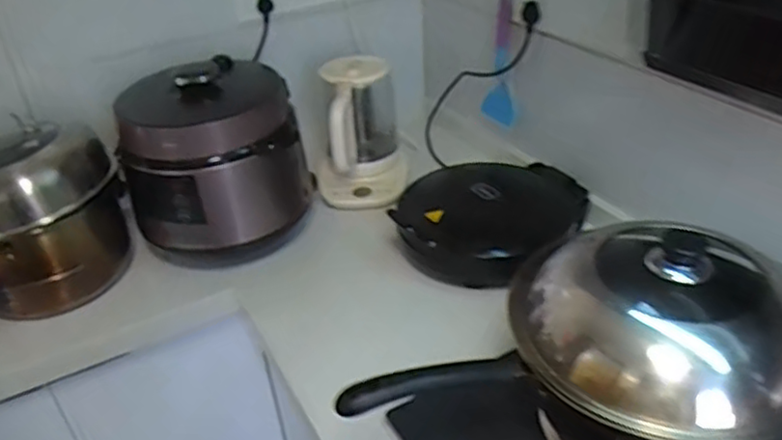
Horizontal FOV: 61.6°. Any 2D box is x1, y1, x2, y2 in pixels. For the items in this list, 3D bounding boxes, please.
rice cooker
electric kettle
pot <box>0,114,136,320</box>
[{"bbox_3d":[-0.296,-0.117,1.109,0.302,0.246,0.258,-20,39,-24],"label":"rice cooker"},{"bbox_3d":[-0.055,-0.160,1.233,0.169,0.231,0.174,-3,35,-2],"label":"electric kettle"},{"bbox_3d":[-0.564,-0.008,1.037,0.268,0.234,0.250,-20,39,-24],"label":"pot"}]

